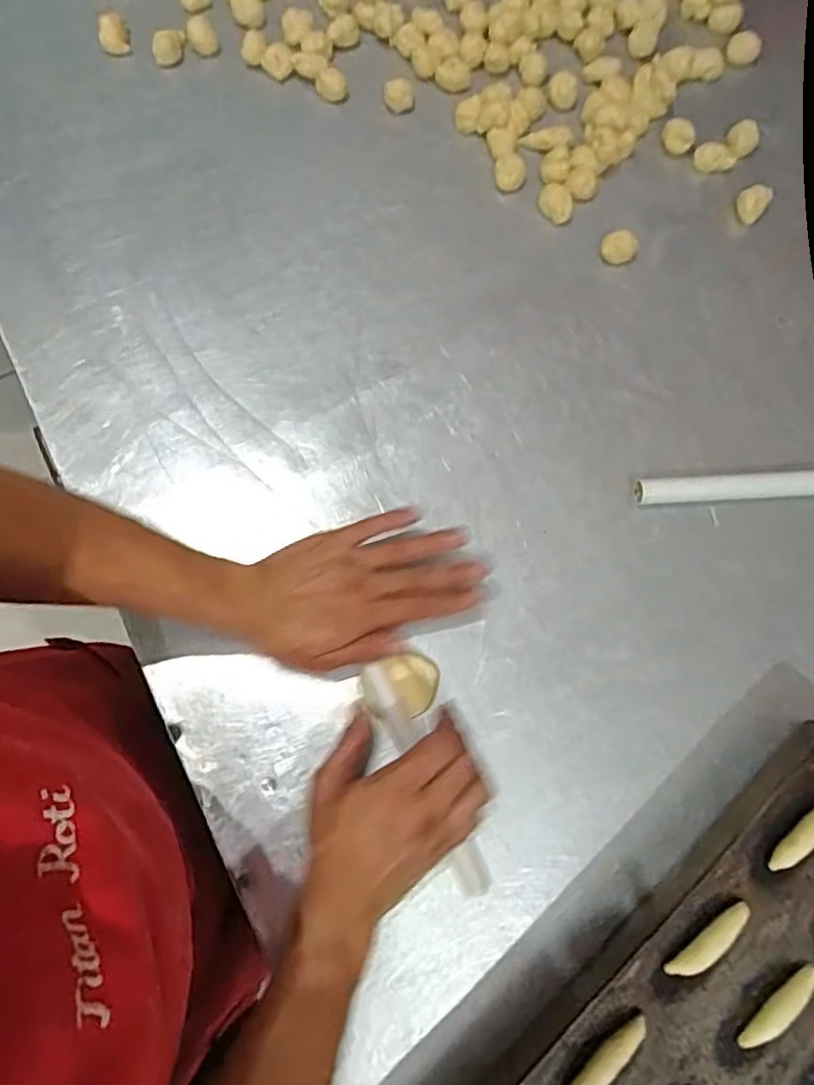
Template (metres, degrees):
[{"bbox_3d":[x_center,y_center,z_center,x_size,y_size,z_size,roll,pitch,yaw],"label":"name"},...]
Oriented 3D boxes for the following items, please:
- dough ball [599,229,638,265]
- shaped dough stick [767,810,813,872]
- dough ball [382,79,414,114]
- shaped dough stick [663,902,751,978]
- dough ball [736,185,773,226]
[{"bbox_3d":[0.205,-0.285,0.637,0.031,0.015,0.033,0,76,-1],"label":"dough ball"},{"bbox_3d":[0.310,0.223,0.510,0.081,0.014,0.020,-34,79,-9],"label":"shaped dough stick"},{"bbox_3d":[-0.009,-0.454,0.671,0.030,0.019,0.025,-2,76,-2],"label":"dough ball"},{"bbox_3d":[0.225,0.296,0.487,0.076,0.012,0.018,-33,79,-9],"label":"shaped dough stick"},{"bbox_3d":[0.341,-0.335,0.655,0.028,0.013,0.036,30,77,6],"label":"dough ball"}]

